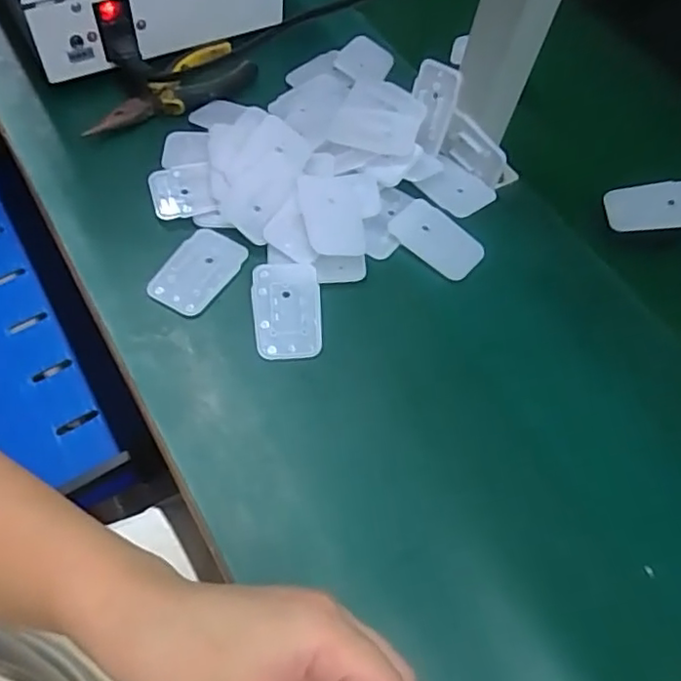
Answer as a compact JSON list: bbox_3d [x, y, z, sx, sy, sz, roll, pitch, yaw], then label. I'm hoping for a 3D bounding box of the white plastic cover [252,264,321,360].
[{"bbox_3d":[-0.036,-0.020,0.407,0.045,0.010,0.068,-4,62,-5],"label":"white plastic cover"}]

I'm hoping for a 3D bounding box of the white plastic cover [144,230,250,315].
[{"bbox_3d":[-0.099,-0.048,0.420,0.043,0.007,0.066,25,64,10],"label":"white plastic cover"}]

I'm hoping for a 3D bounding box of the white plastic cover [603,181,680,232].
[{"bbox_3d":[0.245,-0.105,0.473,0.068,0.004,0.040,-6,67,14],"label":"white plastic cover"}]

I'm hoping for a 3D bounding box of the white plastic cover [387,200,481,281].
[{"bbox_3d":[0.071,-0.076,0.448,0.069,0.004,0.043,42,68,18],"label":"white plastic cover"}]

